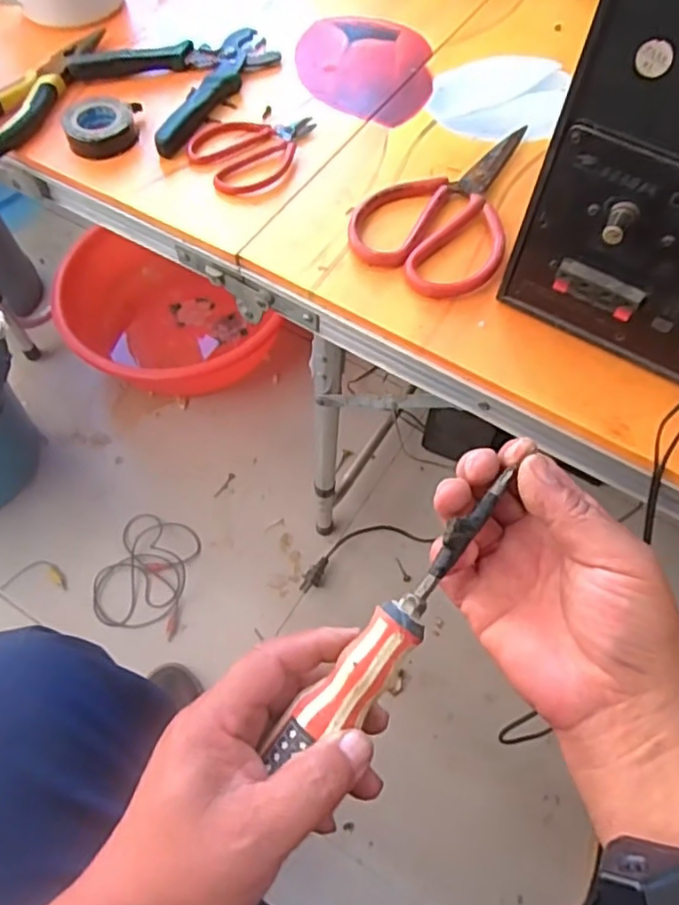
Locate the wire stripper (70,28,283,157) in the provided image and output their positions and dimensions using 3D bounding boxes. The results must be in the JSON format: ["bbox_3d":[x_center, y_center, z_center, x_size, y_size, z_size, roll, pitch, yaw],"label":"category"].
[{"bbox_3d":[-0.127,-0.323,0.535,0.152,0.016,0.138,-38,68,-19],"label":"wire stripper"}]

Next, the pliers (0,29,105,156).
[{"bbox_3d":[-0.247,-0.293,0.515,0.040,0.020,0.172,25,64,12],"label":"pliers"}]

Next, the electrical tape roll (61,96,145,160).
[{"bbox_3d":[-0.184,-0.254,0.492,0.051,0.019,0.066,-1,62,-1],"label":"electrical tape roll"}]

